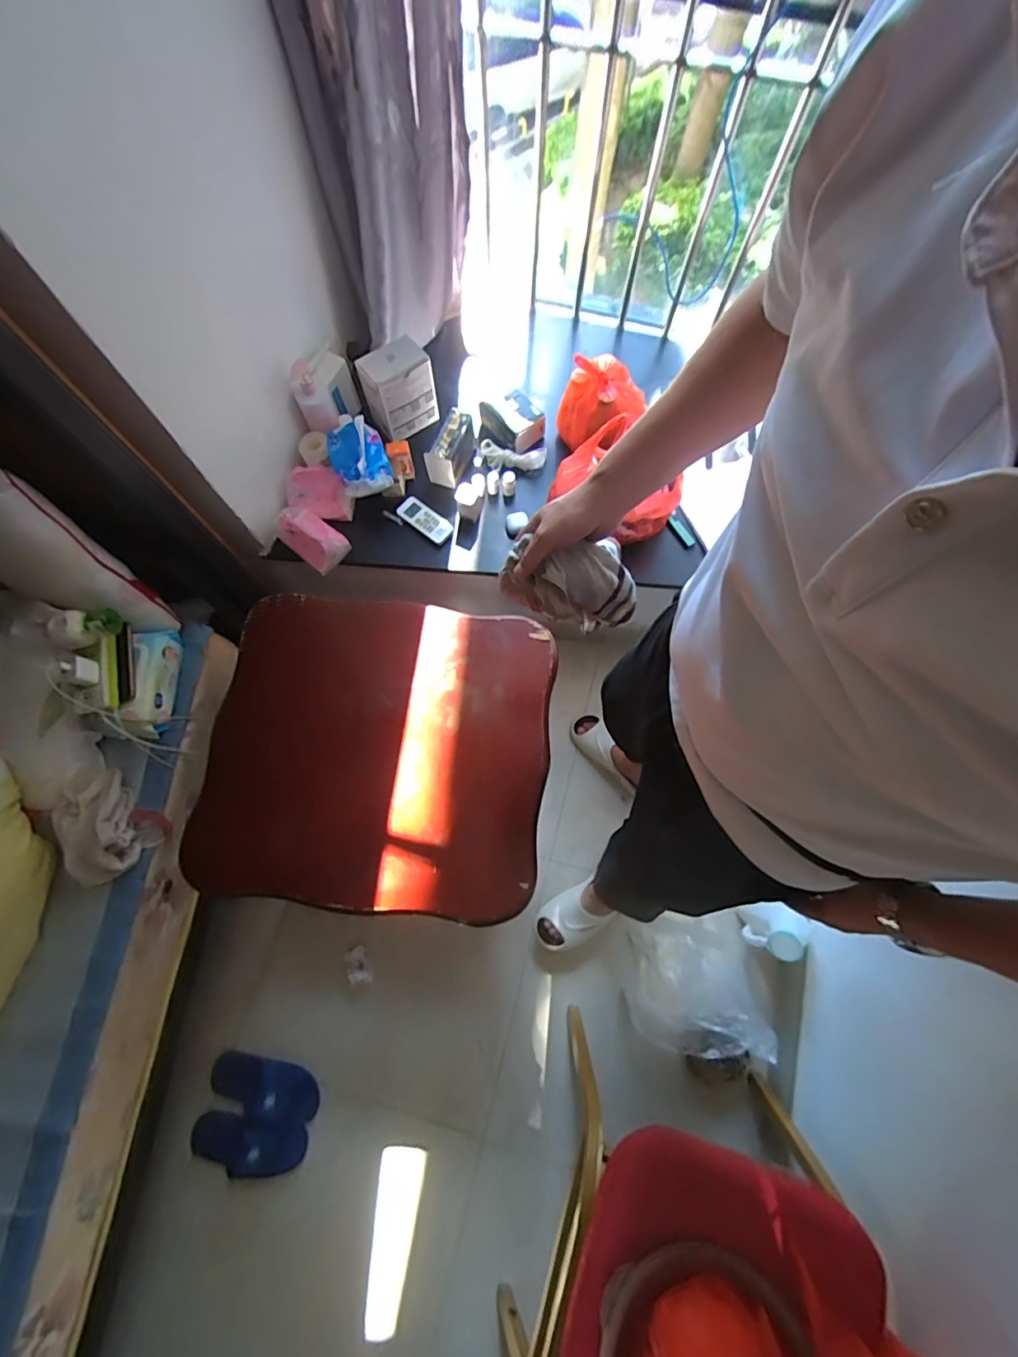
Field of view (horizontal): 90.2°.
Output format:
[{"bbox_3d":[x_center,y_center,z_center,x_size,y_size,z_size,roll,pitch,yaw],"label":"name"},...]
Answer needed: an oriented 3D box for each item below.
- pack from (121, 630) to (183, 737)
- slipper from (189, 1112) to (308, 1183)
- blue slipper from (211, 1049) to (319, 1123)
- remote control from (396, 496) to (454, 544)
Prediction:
[{"bbox_3d":[-0.672,0.000,0.950,0.038,0.082,0.188,-10,72,31],"label":"pack"},{"bbox_3d":[-0.572,1.014,1.102,0.249,0.057,0.111,1,74,0],"label":"slipper"},{"bbox_3d":[-0.549,0.910,1.122,0.251,0.055,0.100,11,74,3],"label":"blue slipper"},{"bbox_3d":[-0.192,-0.364,1.155,0.142,0.025,0.058,42,78,11],"label":"remote control"}]

